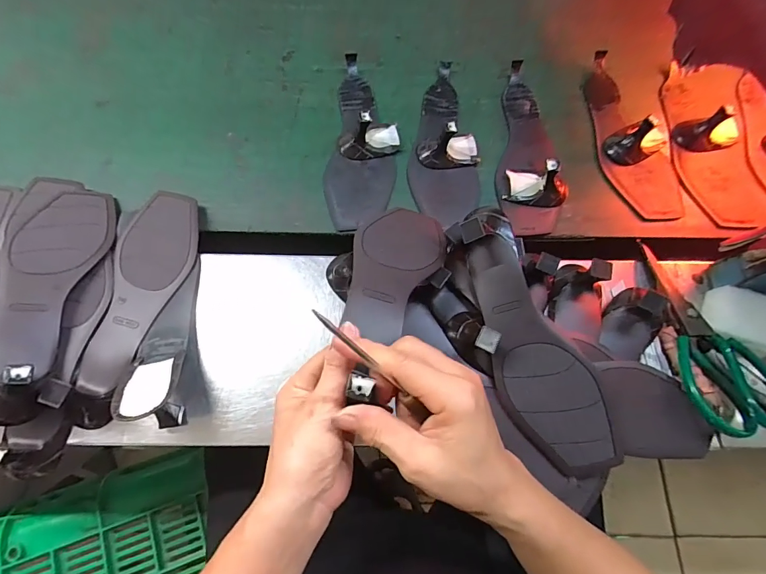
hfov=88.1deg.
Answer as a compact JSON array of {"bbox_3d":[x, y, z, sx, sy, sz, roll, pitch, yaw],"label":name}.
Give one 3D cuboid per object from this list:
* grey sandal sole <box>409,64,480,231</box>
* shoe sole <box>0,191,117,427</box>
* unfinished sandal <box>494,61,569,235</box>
[{"bbox_3d":[0.082,-0.191,0.499,0.089,0.044,0.261,6,70,0],"label":"grey sandal sole"},{"bbox_3d":[-0.332,-0.004,0.394,0.077,0.077,0.260,-3,70,-3],"label":"shoe sole"},{"bbox_3d":[0.195,-0.190,0.501,0.086,0.045,0.260,6,70,0],"label":"unfinished sandal"}]

